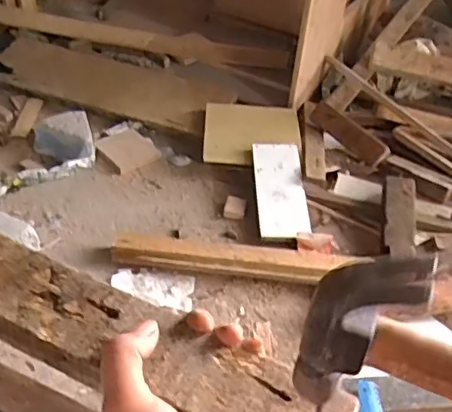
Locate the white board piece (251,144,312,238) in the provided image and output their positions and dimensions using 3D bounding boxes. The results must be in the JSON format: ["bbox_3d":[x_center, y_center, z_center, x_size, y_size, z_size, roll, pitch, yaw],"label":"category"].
[{"bbox_3d":[0.117,-0.042,1.254,0.100,0.013,0.274,-4,49,0],"label":"white board piece"}]

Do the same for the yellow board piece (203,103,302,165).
[{"bbox_3d":[0.063,-0.184,1.395,0.222,0.012,0.245,4,40,-2],"label":"yellow board piece"}]

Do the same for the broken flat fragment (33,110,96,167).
[{"bbox_3d":[-0.369,-0.147,1.330,0.122,0.066,0.134,-13,46,-20],"label":"broken flat fragment"}]

